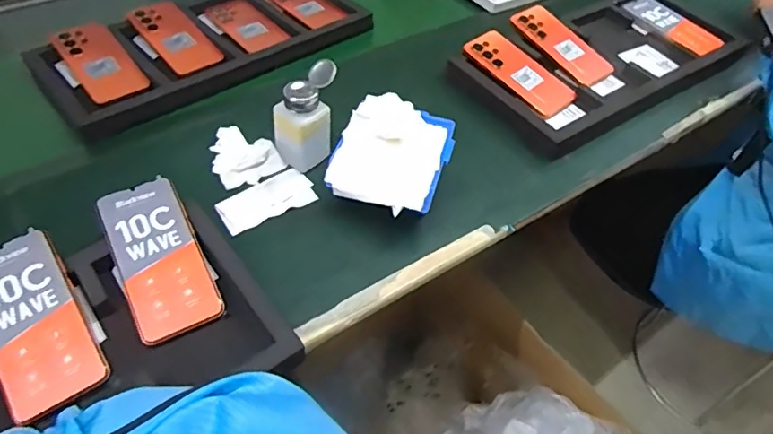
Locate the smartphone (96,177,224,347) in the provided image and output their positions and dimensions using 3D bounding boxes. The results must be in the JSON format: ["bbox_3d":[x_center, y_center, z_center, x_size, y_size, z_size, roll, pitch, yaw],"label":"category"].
[{"bbox_3d":[-0.226,0.040,0.524,0.078,0.006,0.165,-22,70,-20],"label":"smartphone"}]

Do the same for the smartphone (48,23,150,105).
[{"bbox_3d":[-0.402,-0.215,0.745,0.076,0.016,0.156,-38,78,-20],"label":"smartphone"}]

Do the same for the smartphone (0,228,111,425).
[{"bbox_3d":[-0.312,0.092,0.468,0.075,0.011,0.163,-27,71,-24],"label":"smartphone"}]

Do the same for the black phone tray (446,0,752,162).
[{"bbox_3d":[0.352,-0.248,0.846,0.468,0.044,0.226,-26,55,-23],"label":"black phone tray"}]

